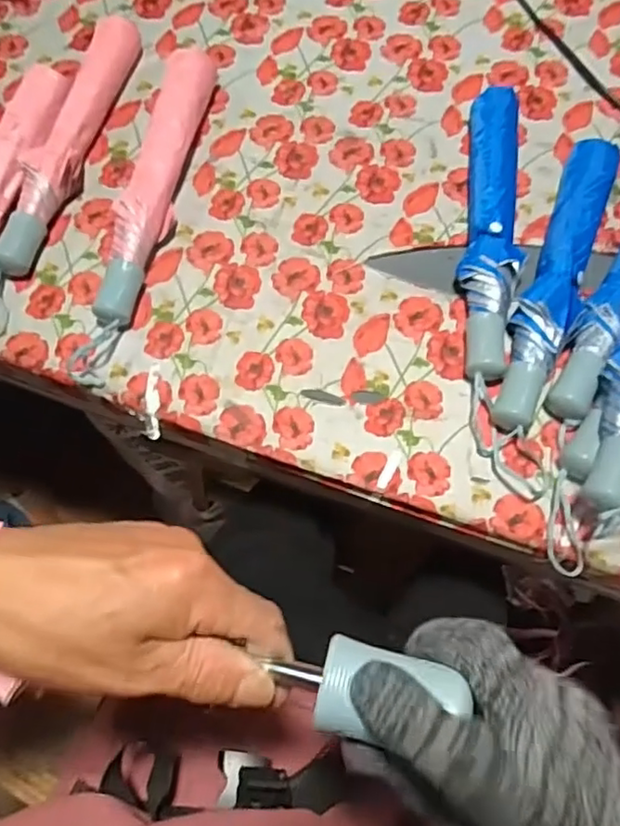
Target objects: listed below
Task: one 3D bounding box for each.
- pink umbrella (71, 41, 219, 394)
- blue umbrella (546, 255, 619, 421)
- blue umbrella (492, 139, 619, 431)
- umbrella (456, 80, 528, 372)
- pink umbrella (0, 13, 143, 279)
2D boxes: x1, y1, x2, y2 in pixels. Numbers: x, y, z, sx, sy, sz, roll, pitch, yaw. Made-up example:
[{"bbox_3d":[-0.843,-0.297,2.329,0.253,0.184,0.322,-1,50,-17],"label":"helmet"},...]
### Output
[{"bbox_3d":[-0.169,-0.227,0.646,0.059,0.054,0.420,10,69,5],"label":"pink umbrella"},{"bbox_3d":[0.326,-0.146,0.616,0.050,0.047,0.360,31,72,12],"label":"blue umbrella"},{"bbox_3d":[0.246,-0.138,0.615,0.053,0.043,0.344,22,70,9],"label":"blue umbrella"},{"bbox_3d":[0.190,-0.197,0.642,0.060,0.043,0.356,8,69,4],"label":"umbrella"},{"bbox_3d":[-0.268,-0.305,0.687,0.055,0.038,0.349,11,69,5],"label":"pink umbrella"}]

